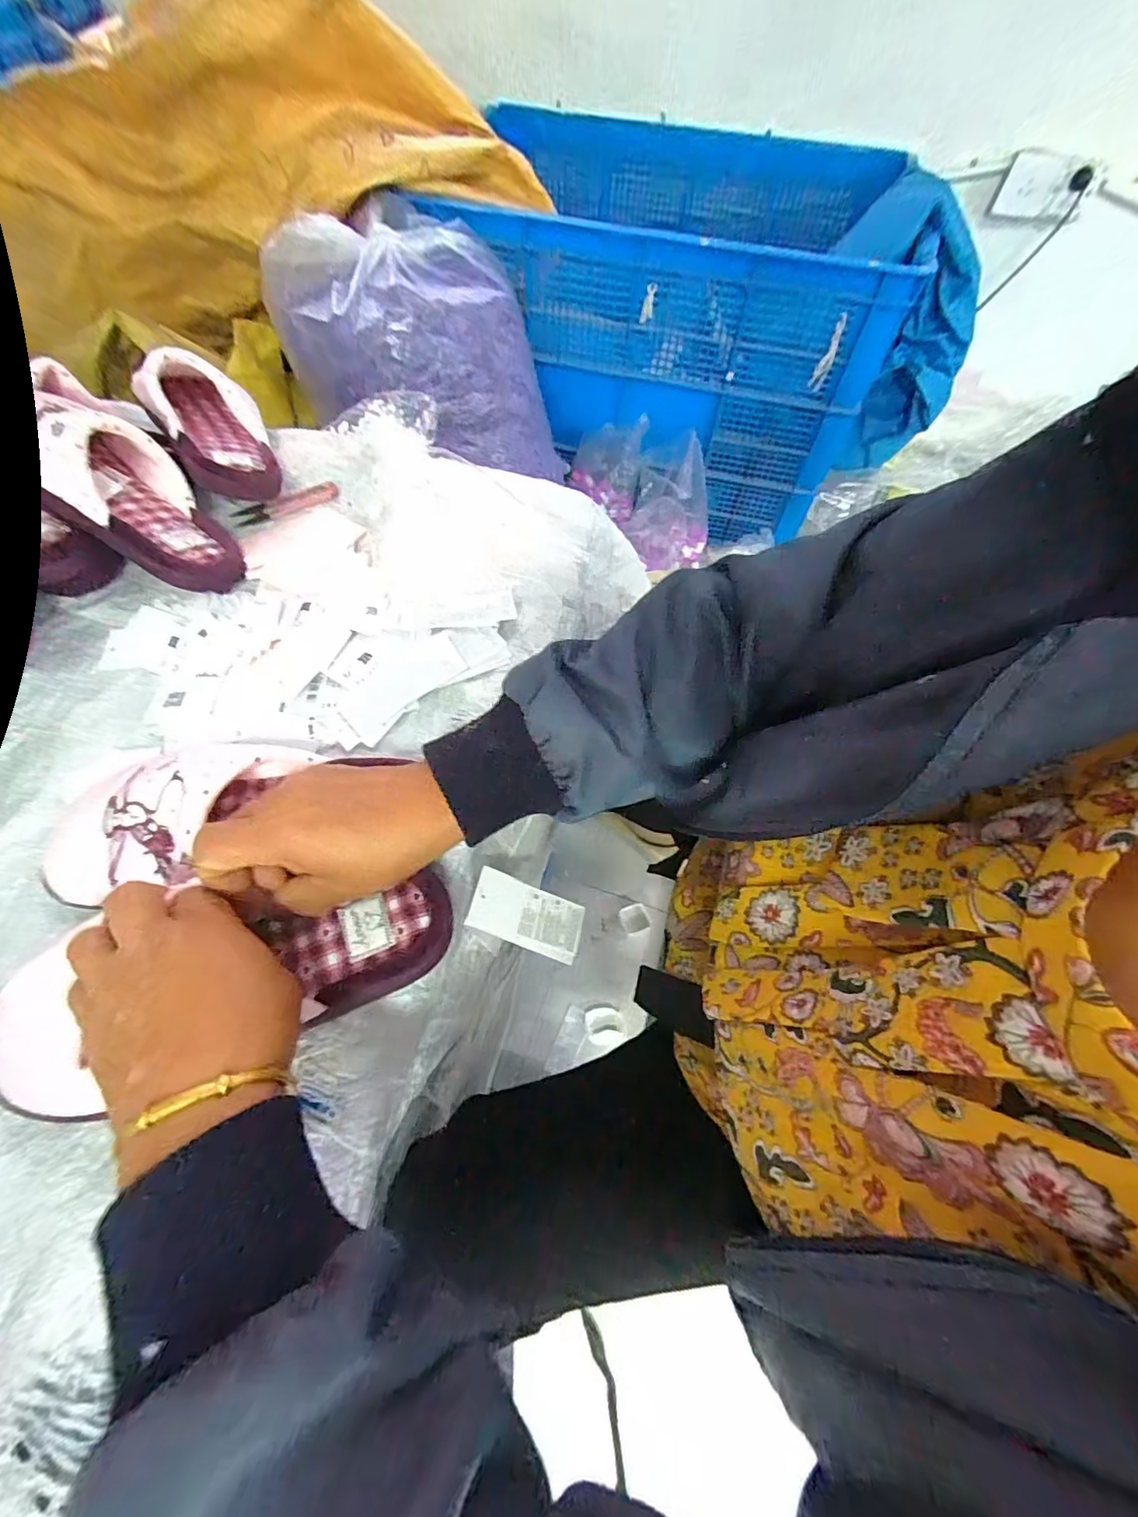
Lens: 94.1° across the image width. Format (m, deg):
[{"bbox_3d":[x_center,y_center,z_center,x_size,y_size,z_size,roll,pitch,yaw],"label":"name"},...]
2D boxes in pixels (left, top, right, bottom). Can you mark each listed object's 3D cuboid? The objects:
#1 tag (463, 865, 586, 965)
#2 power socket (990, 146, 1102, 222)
[{"bbox_3d":[-0.029,0.118,0.399,0.096,0.004,0.045,30,60,-24],"label":"tag"},{"bbox_3d":[1.005,-1.200,1.111,0.171,0.089,0.030,14,61,5],"label":"power socket"}]

